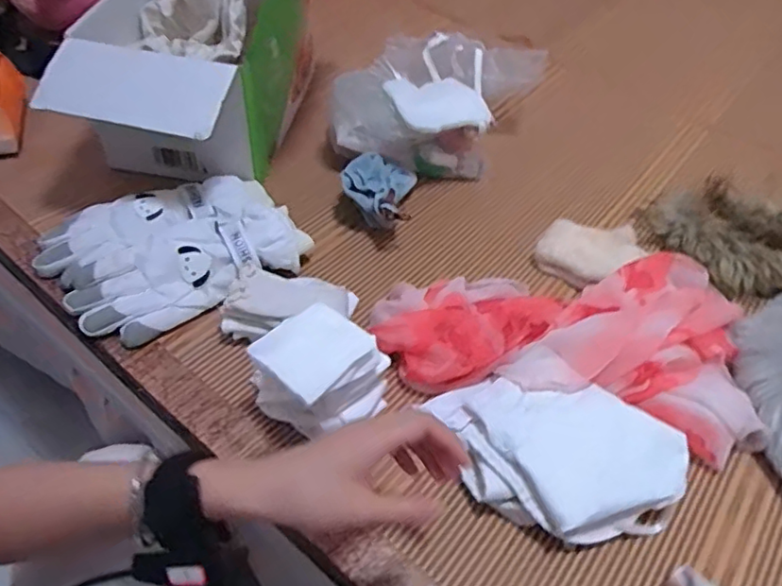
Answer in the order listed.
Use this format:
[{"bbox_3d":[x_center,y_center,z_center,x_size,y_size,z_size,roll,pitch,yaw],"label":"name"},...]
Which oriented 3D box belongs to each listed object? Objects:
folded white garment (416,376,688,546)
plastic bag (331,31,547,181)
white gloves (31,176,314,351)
[{"bbox_3d":[0.147,0.143,0.531,0.225,0.051,0.144,9,49,4],"label":"folded white garment"},{"bbox_3d":[0.053,-0.264,0.851,0.223,0.121,0.248,26,53,18],"label":"plastic bag"},{"bbox_3d":[-0.247,-0.060,0.670,0.262,0.048,0.199,-25,56,-23],"label":"white gloves"}]

